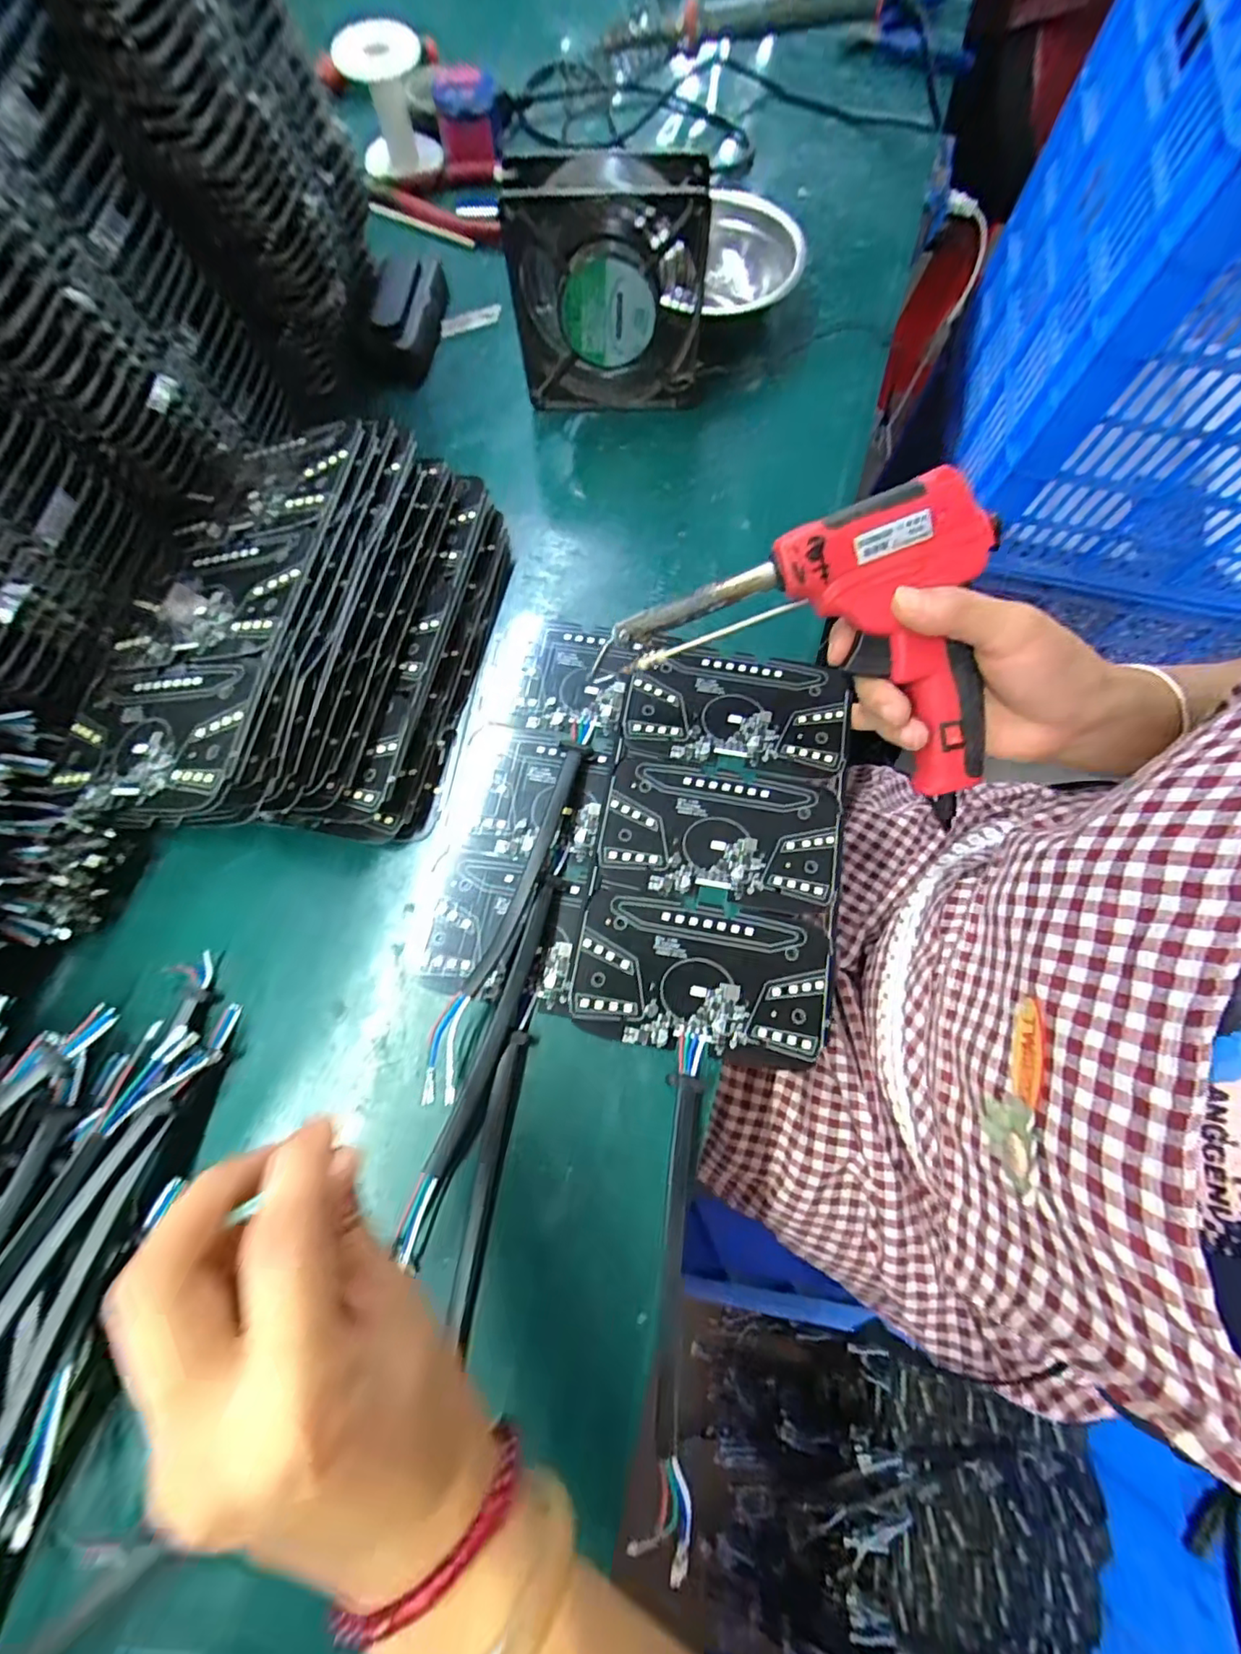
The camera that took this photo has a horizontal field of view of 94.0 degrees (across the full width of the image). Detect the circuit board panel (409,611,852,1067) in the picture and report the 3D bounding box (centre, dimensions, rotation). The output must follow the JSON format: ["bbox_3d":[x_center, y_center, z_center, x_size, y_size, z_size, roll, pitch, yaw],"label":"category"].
[{"bbox_3d":[0.013,-0.006,0.331,0.219,0.005,0.231,11,73,4],"label":"circuit board panel"}]

